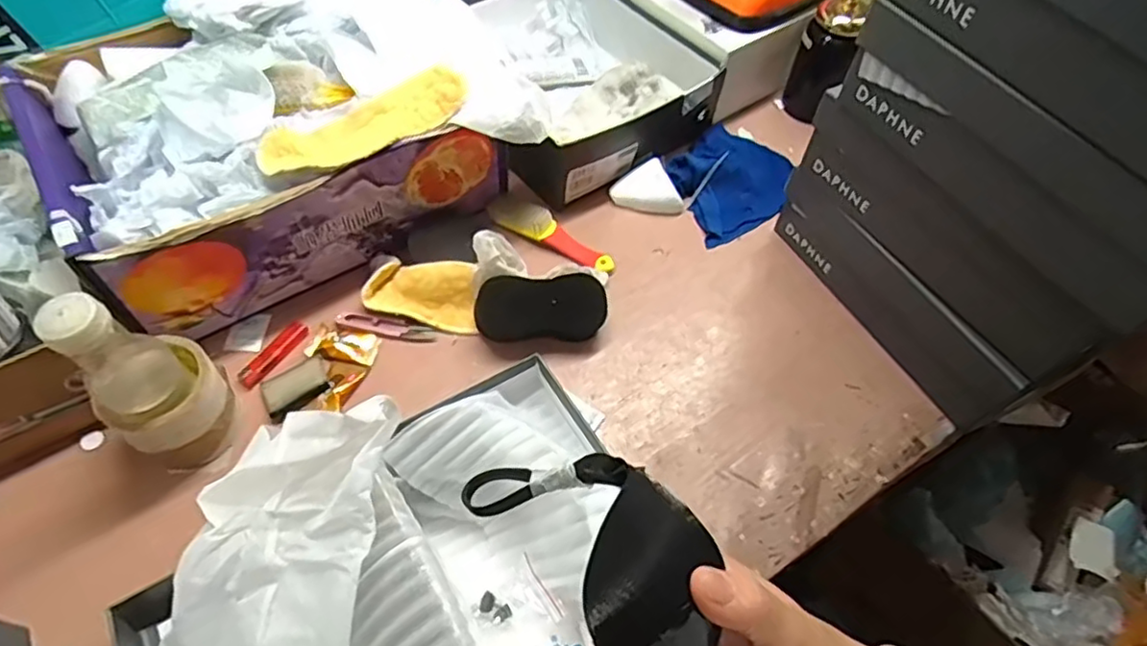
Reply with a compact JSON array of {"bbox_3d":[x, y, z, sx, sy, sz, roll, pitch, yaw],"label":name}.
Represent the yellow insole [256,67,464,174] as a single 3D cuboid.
[{"bbox_3d":[-0.194,-0.188,0.616,0.197,0.019,0.066,-33,64,-23],"label":"yellow insole"}]

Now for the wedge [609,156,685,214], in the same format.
[{"bbox_3d":[0.086,-0.154,0.774,0.063,0.034,0.070,-27,61,-20],"label":"wedge"}]

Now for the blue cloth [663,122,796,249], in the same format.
[{"bbox_3d":[0.189,-0.180,0.798,0.149,0.040,0.154,-23,60,-18],"label":"blue cloth"}]

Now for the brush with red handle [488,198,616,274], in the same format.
[{"bbox_3d":[-0.025,-0.102,0.735,0.157,0.027,0.040,27,58,15],"label":"brush with red handle"}]

